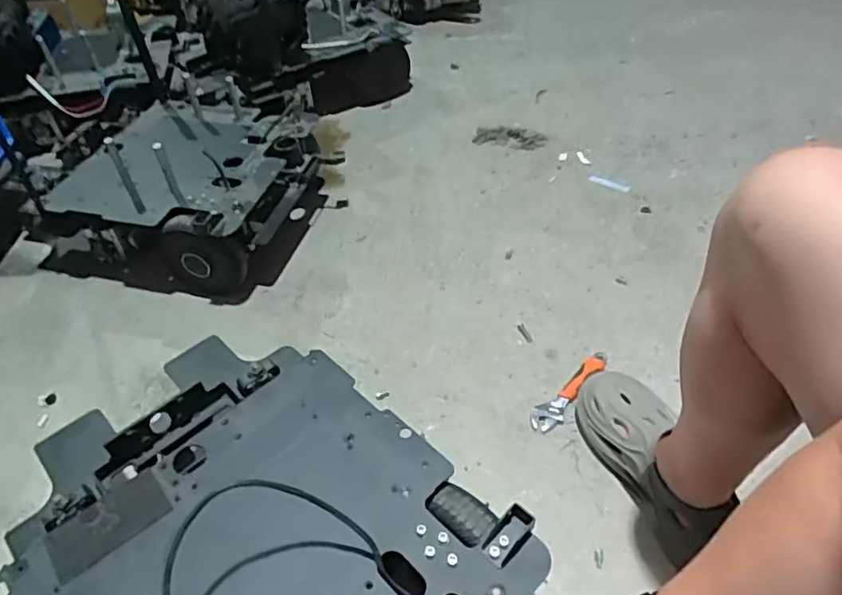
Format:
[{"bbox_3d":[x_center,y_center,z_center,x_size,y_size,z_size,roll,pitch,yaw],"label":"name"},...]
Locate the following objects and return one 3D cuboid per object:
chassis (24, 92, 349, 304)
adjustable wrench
[{"bbox_3d":[-0.476,-0.219,1.222,0.525,0.189,0.386,11,49,11],"label":"chassis"},{"bbox_3d":[0.247,0.147,0.958,0.192,0.020,0.041,-35,56,-27],"label":"adjustable wrench"}]

